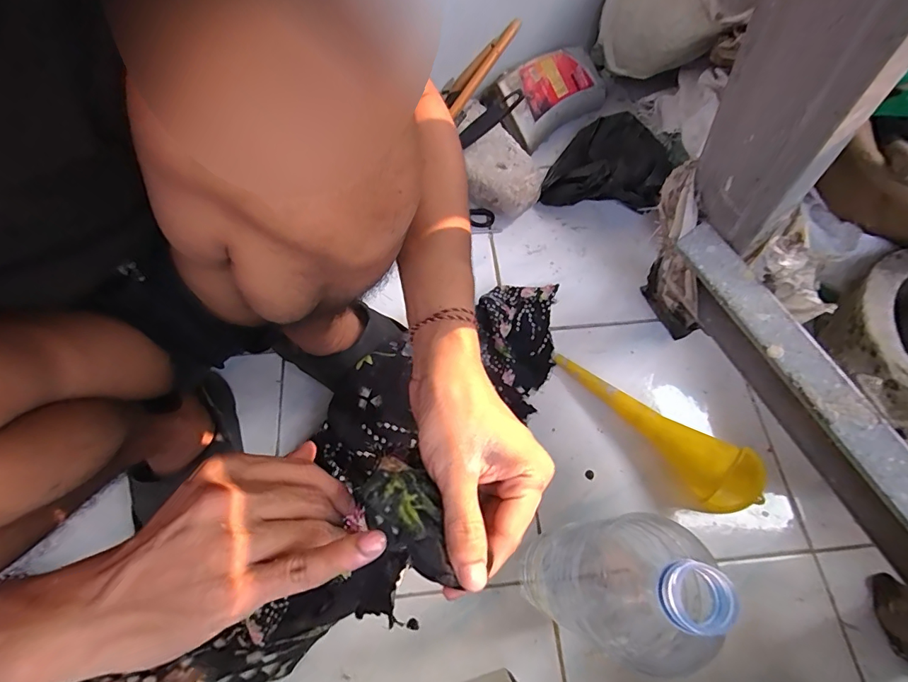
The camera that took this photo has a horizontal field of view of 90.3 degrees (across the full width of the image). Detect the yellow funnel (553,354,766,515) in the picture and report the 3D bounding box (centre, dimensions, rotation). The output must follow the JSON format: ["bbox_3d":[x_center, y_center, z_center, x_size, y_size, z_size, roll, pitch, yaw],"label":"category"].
[{"bbox_3d":[0.227,0.107,0.523,0.271,0.068,0.080,32,69,14],"label":"yellow funnel"}]

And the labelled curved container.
[{"bbox_3d":[0.153,-0.395,0.719,0.209,0.075,0.099,-36,70,-15],"label":"labelled curved container"}]

